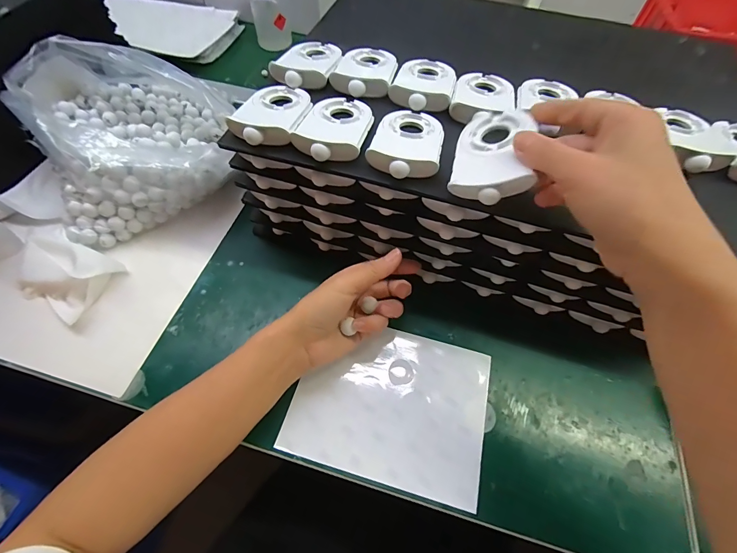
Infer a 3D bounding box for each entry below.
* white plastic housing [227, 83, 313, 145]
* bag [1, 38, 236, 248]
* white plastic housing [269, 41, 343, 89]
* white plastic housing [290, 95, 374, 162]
[{"bbox_3d":[-0.085,-0.149,0.314,0.058,0.015,0.087,11,58,4],"label":"white plastic housing"},{"bbox_3d":[-0.282,-0.170,0.413,0.181,0.113,0.217,-26,63,-17],"label":"bag"},{"bbox_3d":[-0.061,-0.220,0.356,0.060,0.017,0.085,9,58,3],"label":"white plastic housing"},{"bbox_3d":[-0.028,-0.134,0.307,0.059,0.015,0.090,15,59,7],"label":"white plastic housing"}]

